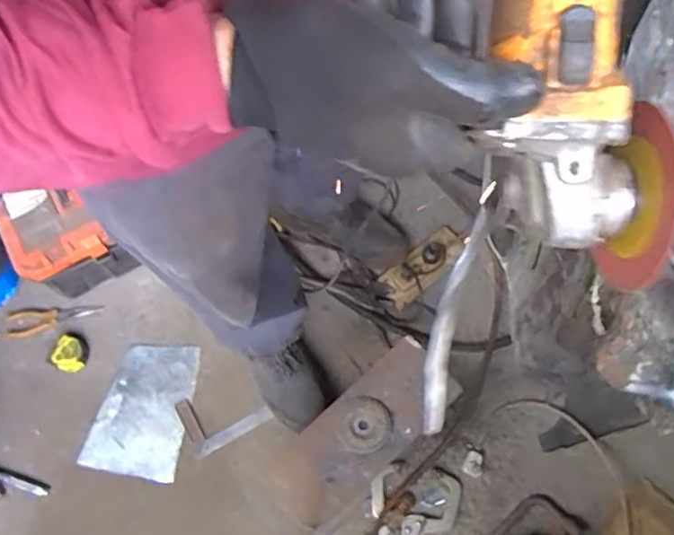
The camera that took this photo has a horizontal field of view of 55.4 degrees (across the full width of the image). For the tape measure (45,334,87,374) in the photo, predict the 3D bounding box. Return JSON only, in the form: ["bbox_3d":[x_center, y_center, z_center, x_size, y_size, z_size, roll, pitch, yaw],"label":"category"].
[{"bbox_3d":[-0.537,0.172,1.290,0.080,0.030,0.072,17,68,10],"label":"tape measure"}]

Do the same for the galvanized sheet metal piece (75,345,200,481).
[{"bbox_3d":[-0.377,0.275,1.268,0.182,0.005,0.256,10,67,7],"label":"galvanized sheet metal piece"}]

